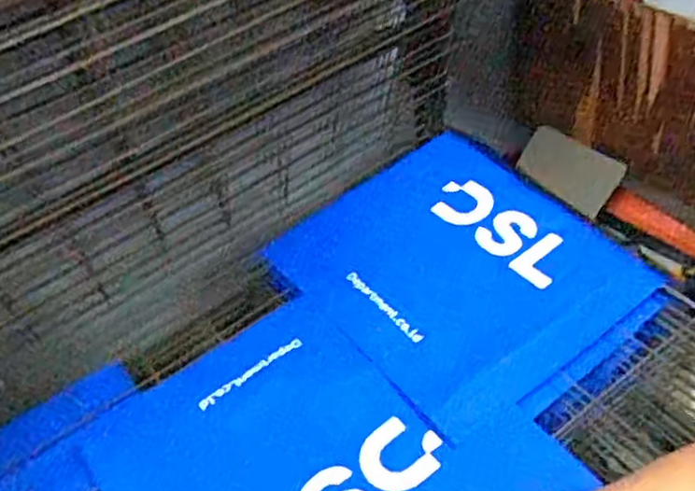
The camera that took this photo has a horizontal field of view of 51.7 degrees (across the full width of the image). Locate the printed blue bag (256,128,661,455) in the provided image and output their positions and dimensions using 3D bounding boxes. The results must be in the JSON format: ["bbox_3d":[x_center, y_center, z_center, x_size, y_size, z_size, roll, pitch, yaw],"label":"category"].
[{"bbox_3d":[0.153,0.033,1.039,0.389,0.071,0.456,-32,49,-19],"label":"printed blue bag"}]

